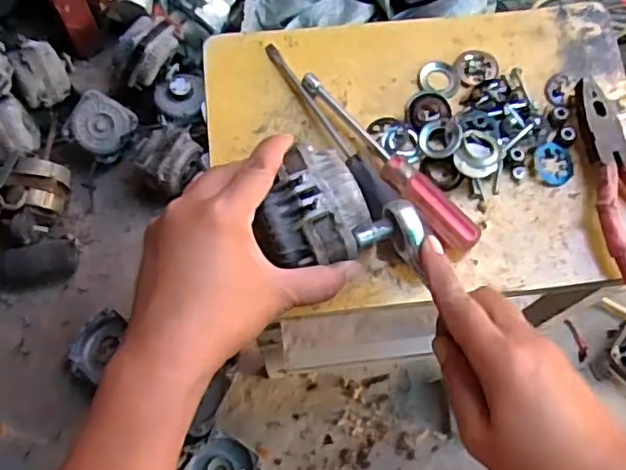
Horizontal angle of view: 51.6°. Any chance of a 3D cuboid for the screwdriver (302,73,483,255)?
[{"bbox_3d":[0.054,-0.057,0.481,0.030,0.018,0.176,-42,75,-16],"label":"screwdriver"}]

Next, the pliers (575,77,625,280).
[{"bbox_3d":[0.230,-0.026,0.471,0.051,0.018,0.193,-6,69,-5],"label":"pliers"}]

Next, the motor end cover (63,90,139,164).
[{"bbox_3d":[-0.303,-0.156,0.931,0.090,0.035,0.085,39,86,-27],"label":"motor end cover"}]

